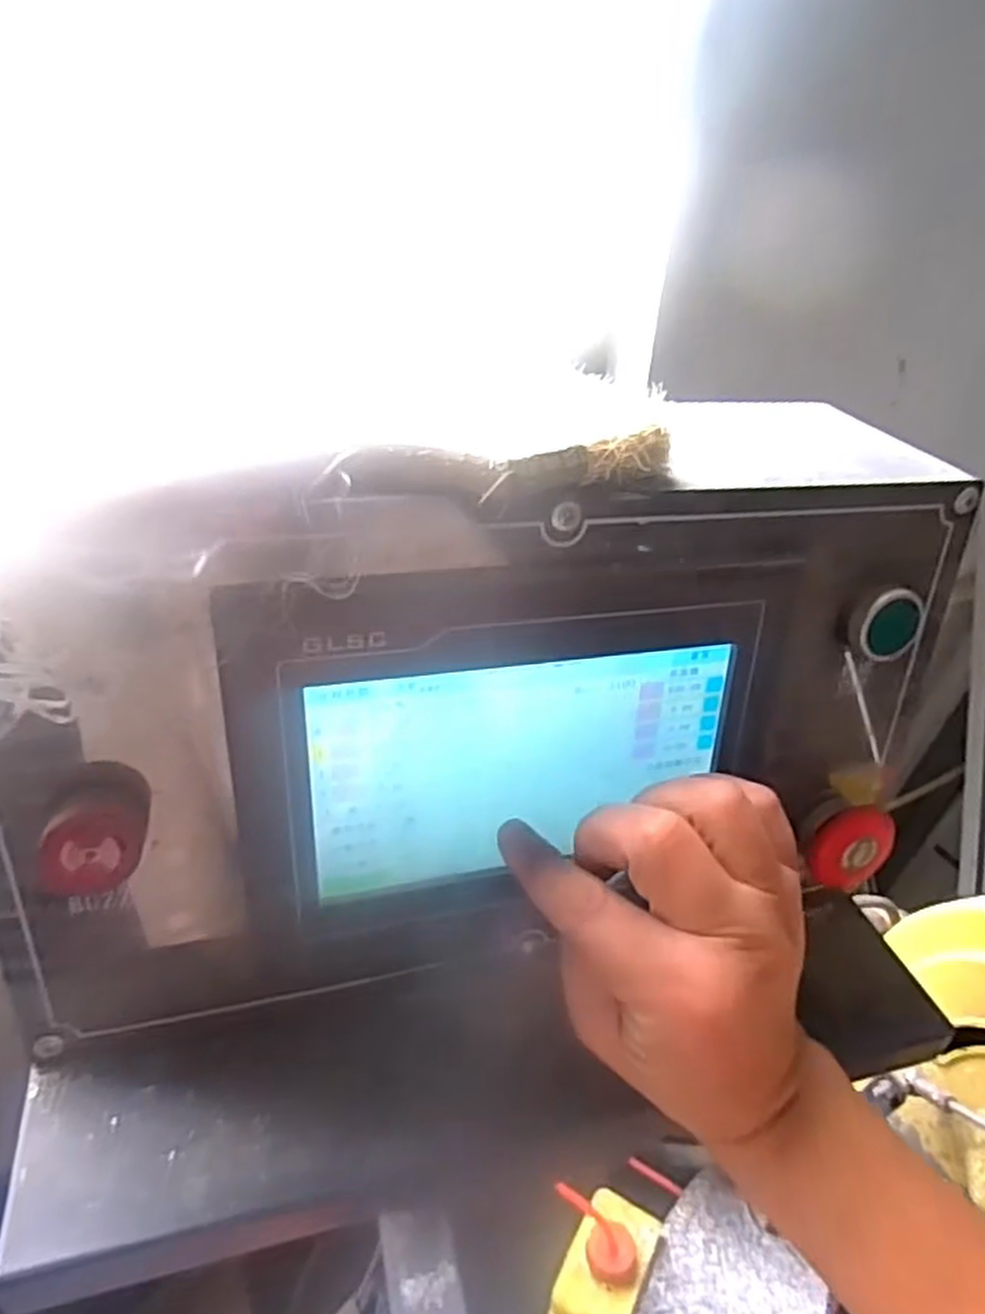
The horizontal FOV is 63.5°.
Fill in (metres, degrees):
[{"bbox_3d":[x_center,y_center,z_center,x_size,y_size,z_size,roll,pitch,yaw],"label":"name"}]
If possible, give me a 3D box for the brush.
[{"bbox_3d":[0.007,-0.057,0.240,0.113,0.014,0.021,-7,36,-17],"label":"brush"}]

